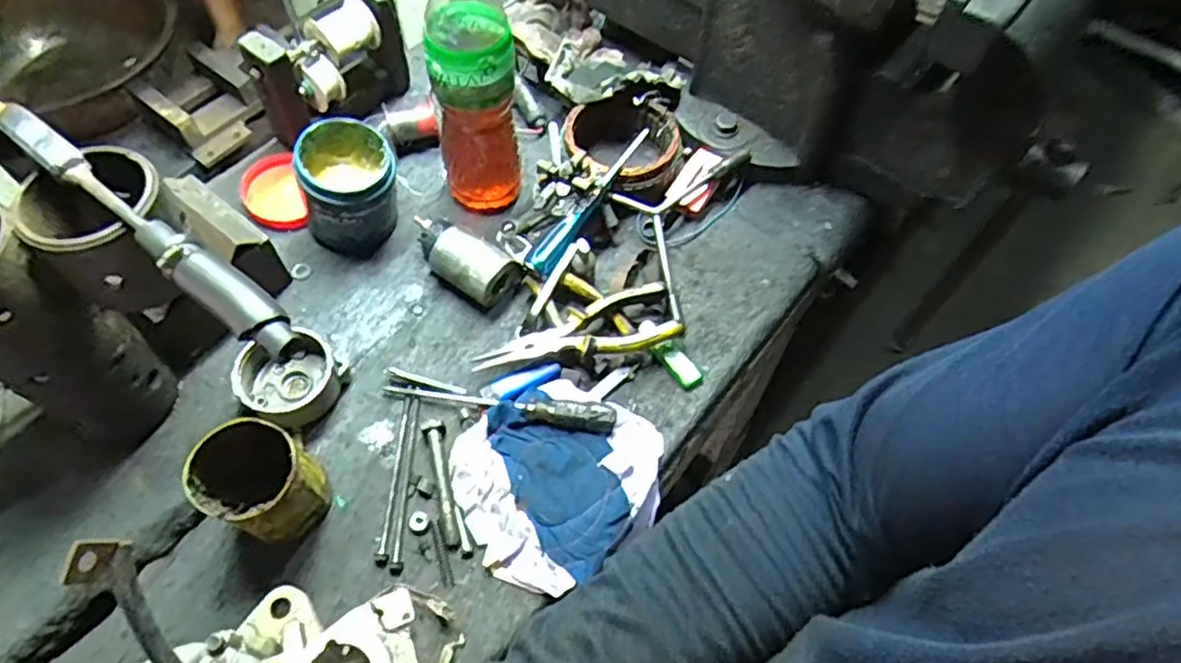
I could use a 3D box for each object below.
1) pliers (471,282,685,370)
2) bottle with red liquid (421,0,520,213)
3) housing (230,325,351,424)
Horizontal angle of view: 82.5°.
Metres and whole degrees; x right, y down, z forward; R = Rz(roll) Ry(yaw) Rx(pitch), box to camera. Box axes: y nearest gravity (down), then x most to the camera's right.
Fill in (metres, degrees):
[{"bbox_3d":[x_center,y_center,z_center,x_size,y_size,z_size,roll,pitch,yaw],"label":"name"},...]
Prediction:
[{"bbox_3d":[-0.014,0.004,0.663,0.200,0.032,0.063,-13,61,-10],"label":"pliers"},{"bbox_3d":[-0.111,-0.226,0.644,0.079,0.273,0.088,-12,61,-9],"label":"bottle with red liquid"},{"bbox_3d":[-0.273,0.039,0.617,0.080,0.053,0.075,1,60,-2],"label":"housing"}]

